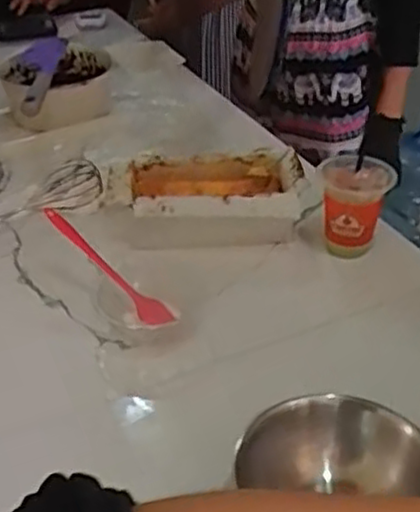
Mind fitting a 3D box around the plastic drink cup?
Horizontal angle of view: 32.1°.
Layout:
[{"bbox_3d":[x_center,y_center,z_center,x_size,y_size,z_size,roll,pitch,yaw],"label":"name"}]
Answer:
[{"bbox_3d":[0.175,-0.060,0.896,0.086,0.109,0.076,4,36,6],"label":"plastic drink cup"}]

